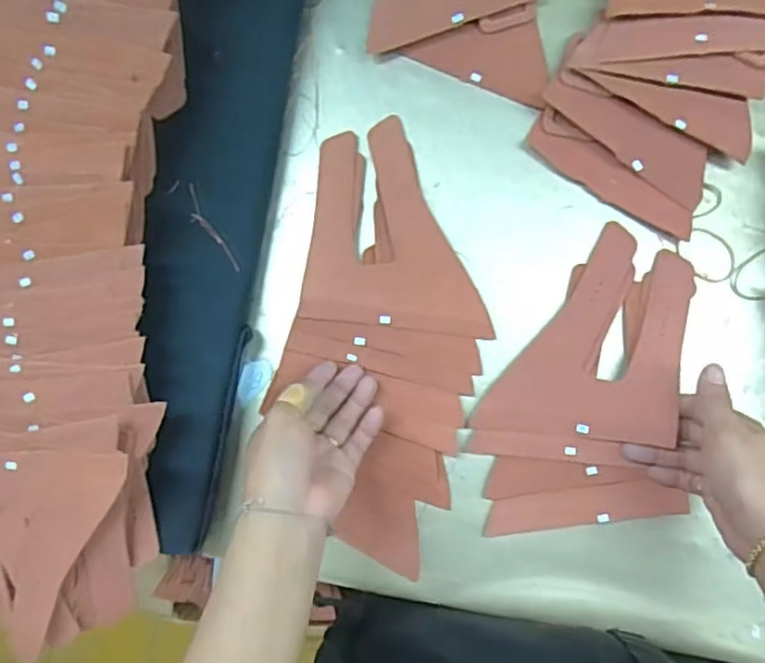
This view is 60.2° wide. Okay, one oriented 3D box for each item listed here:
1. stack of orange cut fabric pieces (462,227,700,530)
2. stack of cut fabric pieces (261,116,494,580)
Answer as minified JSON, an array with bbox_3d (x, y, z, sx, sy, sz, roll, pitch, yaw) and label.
[{"bbox_3d":[0.153,0.040,0.501,0.153,0.033,0.226,2,89,3],"label":"stack of orange cut fabric pieces"},{"bbox_3d":[0.000,0.010,0.519,0.153,0.021,0.338,-5,88,3],"label":"stack of cut fabric pieces"}]

